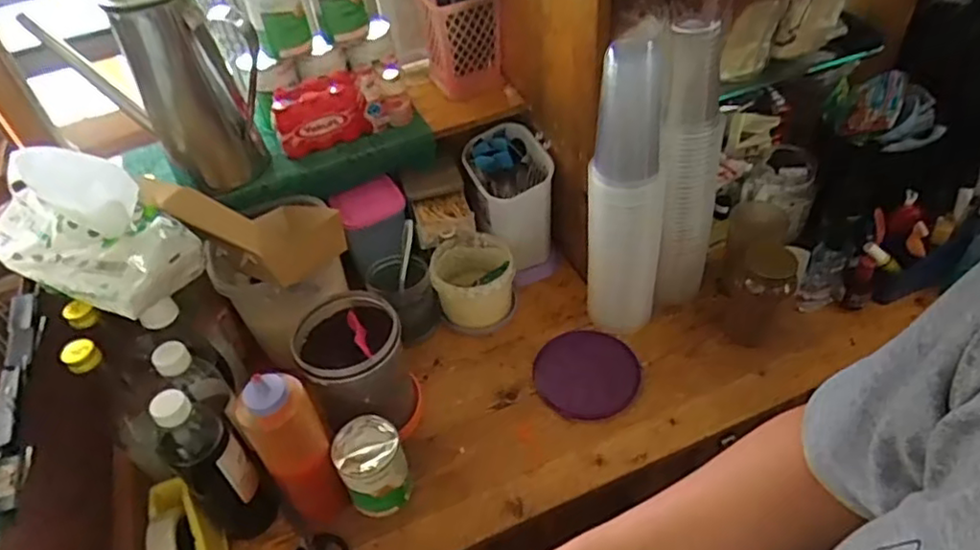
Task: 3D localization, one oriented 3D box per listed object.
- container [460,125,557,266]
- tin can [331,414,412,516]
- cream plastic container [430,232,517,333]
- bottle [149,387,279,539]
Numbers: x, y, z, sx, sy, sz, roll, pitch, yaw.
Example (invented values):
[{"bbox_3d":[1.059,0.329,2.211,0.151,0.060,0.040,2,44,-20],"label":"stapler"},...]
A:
[{"bbox_3d":[0.034,-0.120,0.975,0.105,0.144,0.155,-18,48,-10],"label":"container"},{"bbox_3d":[-0.131,0.219,0.738,0.071,0.096,0.071,-3,47,3],"label":"tin can"},{"bbox_3d":[-0.022,0.009,0.931,0.112,0.085,0.110,-7,47,-1],"label":"cream plastic container"},{"bbox_3d":[-0.282,0.204,0.684,0.055,0.226,0.059,4,47,10],"label":"bottle"}]

